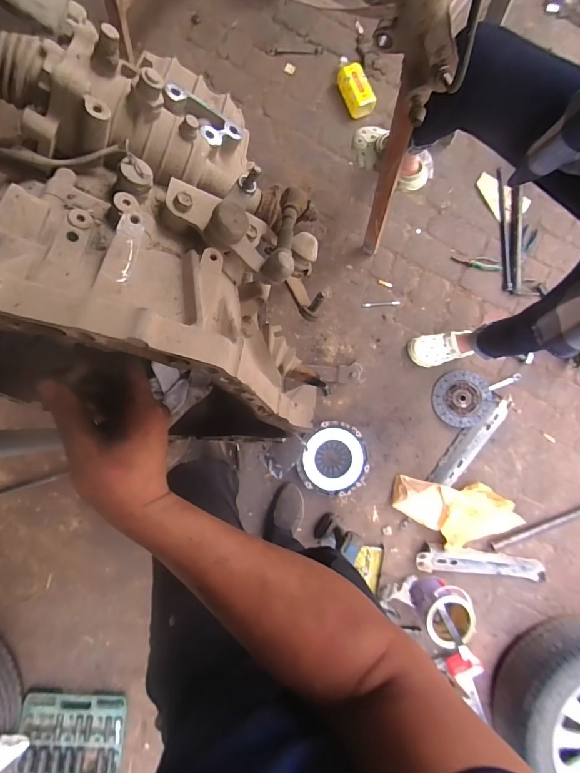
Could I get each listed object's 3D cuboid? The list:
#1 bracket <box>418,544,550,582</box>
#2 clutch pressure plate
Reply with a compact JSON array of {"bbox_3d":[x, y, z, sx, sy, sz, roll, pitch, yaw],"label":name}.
[{"bbox_3d":[0.710,0.652,1.421,0.532,0.036,0.097,5,87,-2],"label":"bracket"},{"bbox_3d":[0.157,0.254,1.343,0.235,0.048,0.249,0,87,-3],"label":"clutch pressure plate"}]

